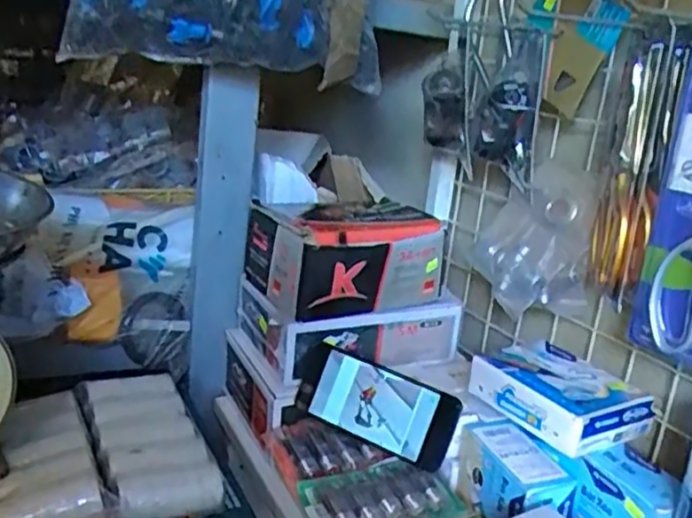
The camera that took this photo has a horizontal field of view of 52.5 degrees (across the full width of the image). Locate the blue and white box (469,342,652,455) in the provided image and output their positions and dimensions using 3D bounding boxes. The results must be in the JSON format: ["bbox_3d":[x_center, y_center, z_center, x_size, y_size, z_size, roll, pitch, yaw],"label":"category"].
[{"bbox_3d":[0.206,0.131,0.678,0.104,0.044,0.142,-2,17,-29],"label":"blue and white box"}]

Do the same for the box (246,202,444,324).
[{"bbox_3d":[0.001,-0.004,0.786,0.187,0.091,0.159,-1,17,-26],"label":"box"}]

